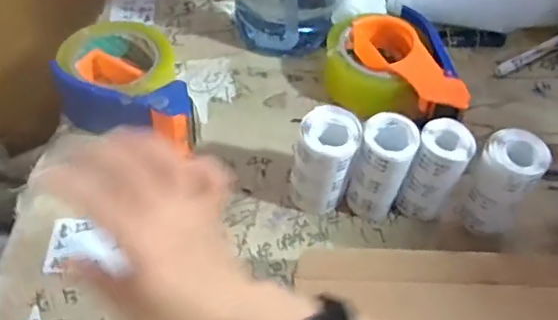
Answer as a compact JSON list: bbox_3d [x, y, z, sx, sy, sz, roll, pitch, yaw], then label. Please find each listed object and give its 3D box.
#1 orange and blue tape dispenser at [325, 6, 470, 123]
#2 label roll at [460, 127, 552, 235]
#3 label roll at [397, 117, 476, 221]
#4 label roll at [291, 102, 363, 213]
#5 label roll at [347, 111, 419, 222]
[{"bbox_3d":[0.111,-0.086,0.568,0.116,0.052,0.154,-14,56,-14],"label":"orange and blue tape dispenser"},{"bbox_3d":[0.184,0.019,0.466,0.046,0.084,0.046,29,57,15],"label":"label roll"},{"bbox_3d":[0.130,0.011,0.470,0.039,0.100,0.036,2,54,-3],"label":"label roll"},{"bbox_3d":[0.037,0.005,0.469,0.044,0.094,0.047,16,54,7],"label":"label roll"},{"bbox_3d":[0.085,0.009,0.473,0.040,0.096,0.044,2,54,-3],"label":"label roll"}]

